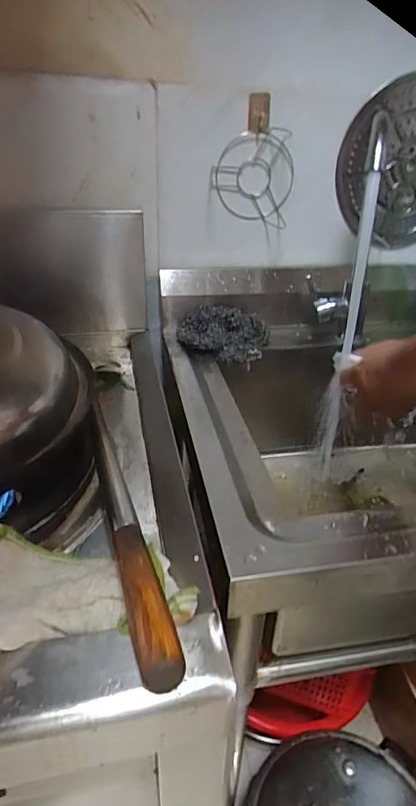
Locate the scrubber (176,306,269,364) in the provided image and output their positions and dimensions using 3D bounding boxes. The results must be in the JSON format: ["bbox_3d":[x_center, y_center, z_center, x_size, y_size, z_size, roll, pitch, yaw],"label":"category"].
[{"bbox_3d":[0.023,-0.123,0.784,0.156,0.061,0.103,8,30,8],"label":"scrubber"}]

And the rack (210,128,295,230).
[{"bbox_3d":[0.075,-0.378,0.767,0.140,0.146,0.035,0,30,-6],"label":"rack"}]

